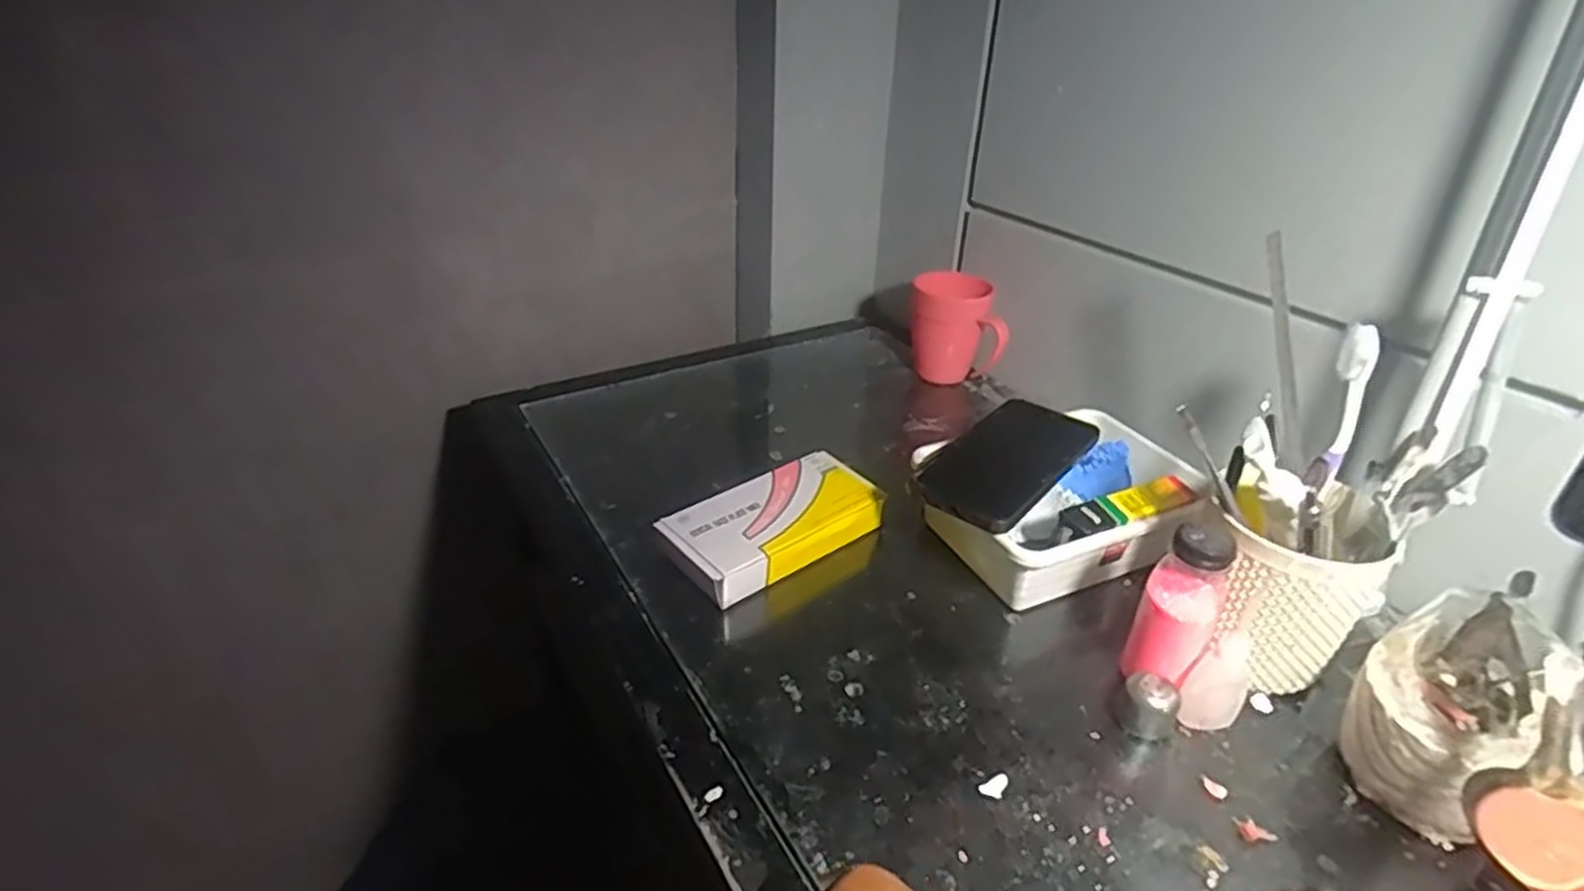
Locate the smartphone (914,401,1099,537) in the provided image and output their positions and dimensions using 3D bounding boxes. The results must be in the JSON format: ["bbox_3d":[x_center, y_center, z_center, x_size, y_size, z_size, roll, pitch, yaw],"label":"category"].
[{"bbox_3d":[0.157,0.009,0.568,0.081,0.008,0.163,26,40,33],"label":"smartphone"}]

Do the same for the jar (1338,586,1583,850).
[{"bbox_3d":[0.336,0.138,0.396,0.076,0.112,0.081,-21,38,-30],"label":"jar"}]

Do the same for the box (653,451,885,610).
[{"bbox_3d":[-0.015,0.060,0.575,0.160,0.034,0.081,-22,39,-32],"label":"box"}]

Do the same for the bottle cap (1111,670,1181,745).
[{"bbox_3d":[0.204,0.148,0.450,0.032,0.030,0.027,21,37,27],"label":"bottle cap"}]

